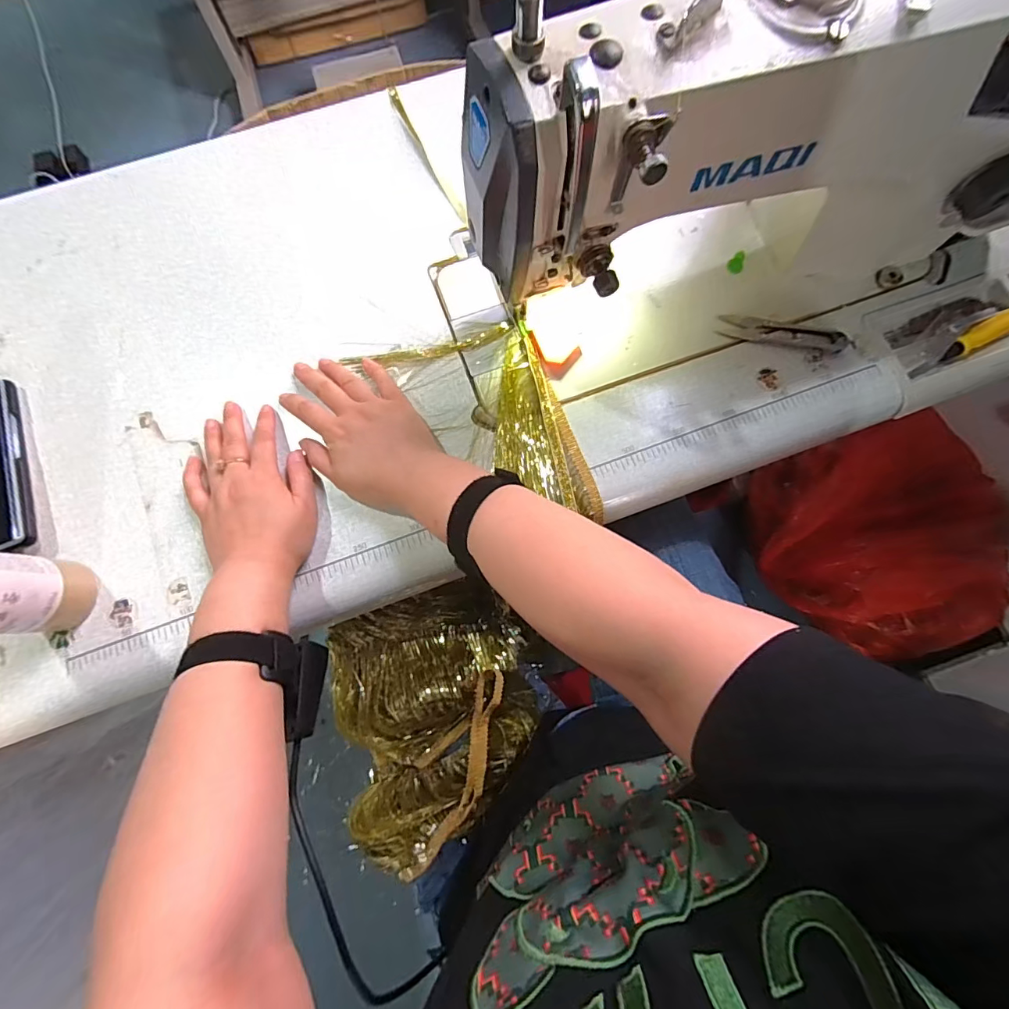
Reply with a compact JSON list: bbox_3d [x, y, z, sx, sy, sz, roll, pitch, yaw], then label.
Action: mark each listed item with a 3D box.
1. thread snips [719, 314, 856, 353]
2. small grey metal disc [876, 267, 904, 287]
[{"bbox_3d":[0.268,-0.162,0.453,0.120,0.006,0.026,11,80,3],"label":"thread snips"},{"bbox_3d":[0.378,-0.223,0.464,0.022,0.007,0.020,0,79,1],"label":"small grey metal disc"}]

